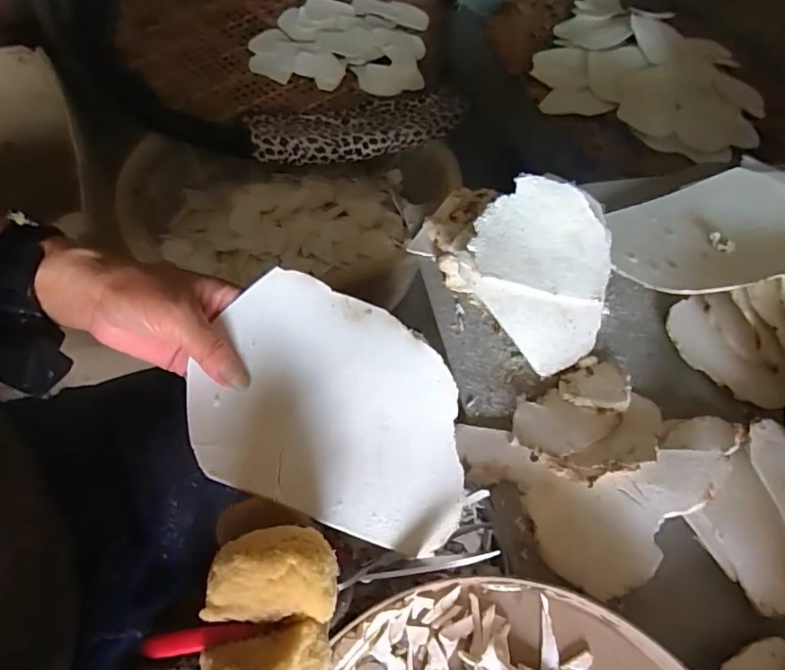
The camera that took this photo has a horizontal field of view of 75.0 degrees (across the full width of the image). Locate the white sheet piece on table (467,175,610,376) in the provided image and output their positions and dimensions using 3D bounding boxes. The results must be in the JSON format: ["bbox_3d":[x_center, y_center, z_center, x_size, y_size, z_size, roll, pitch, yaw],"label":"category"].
[{"bbox_3d":[0.133,-0.060,0.459,0.128,0.022,0.169,19,77,-5],"label":"white sheet piece on table"}]

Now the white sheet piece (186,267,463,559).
[{"bbox_3d":[-0.034,0.041,0.313,0.172,0.011,0.132,20,73,7],"label":"white sheet piece"}]

